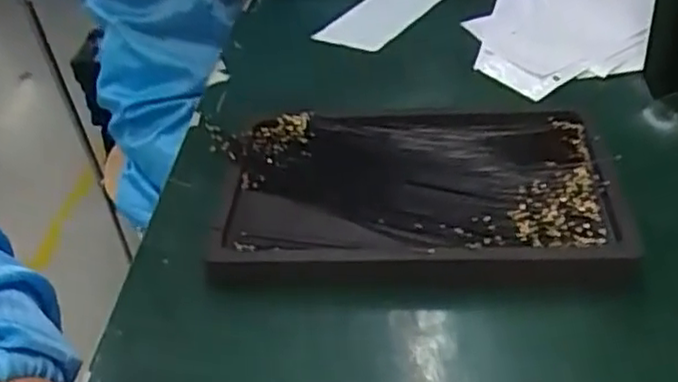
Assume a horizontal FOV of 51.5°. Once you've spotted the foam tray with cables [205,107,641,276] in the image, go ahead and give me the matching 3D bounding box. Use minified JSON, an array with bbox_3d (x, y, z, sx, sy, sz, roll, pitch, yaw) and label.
[{"bbox_3d":[0.050,-0.001,0.460,0.243,0.034,0.162,-2,37,9],"label":"foam tray with cables"}]

